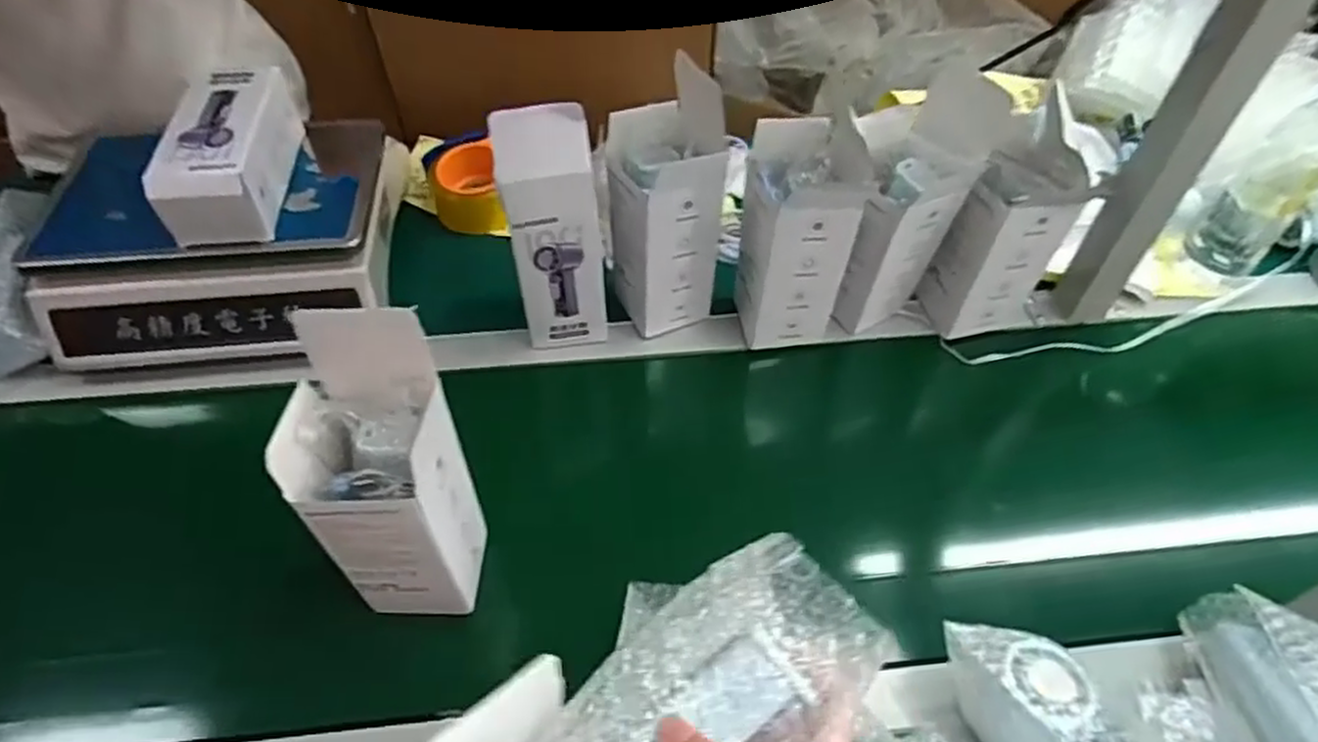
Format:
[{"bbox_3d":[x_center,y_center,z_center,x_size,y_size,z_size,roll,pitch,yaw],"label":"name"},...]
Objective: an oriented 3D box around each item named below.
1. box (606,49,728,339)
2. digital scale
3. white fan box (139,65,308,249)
[{"bbox_3d":[0.007,-0.139,0.677,0.100,0.212,0.086,-16,54,-9],"label":"box"},{"bbox_3d":[-0.395,-0.124,0.706,0.288,0.109,0.219,-4,53,0],"label":"digital scale"},{"bbox_3d":[-0.362,-0.186,0.652,0.074,0.075,0.157,-5,53,0],"label":"white fan box"}]

